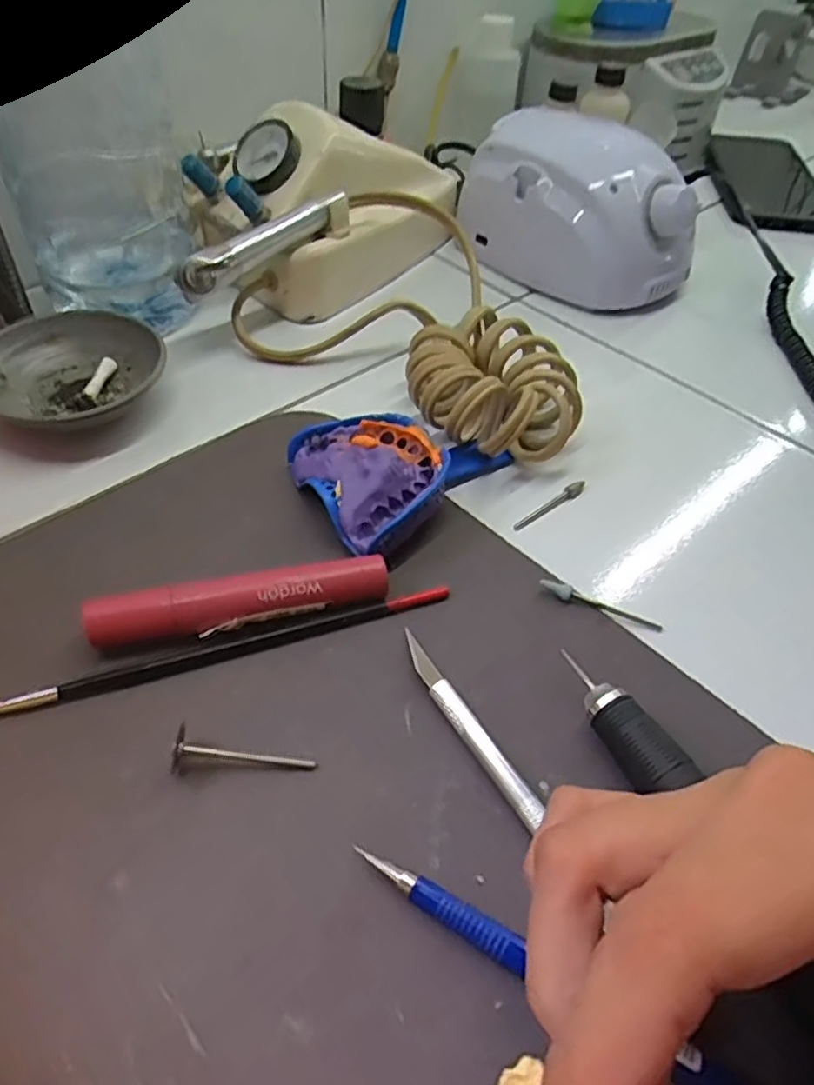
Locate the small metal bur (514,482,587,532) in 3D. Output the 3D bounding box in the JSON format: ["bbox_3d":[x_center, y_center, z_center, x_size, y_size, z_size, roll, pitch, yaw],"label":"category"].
[{"bbox_3d":[0.065,-0.016,0.308,0.044,0.007,0.007,-32,57,-28],"label":"small metal bur"}]

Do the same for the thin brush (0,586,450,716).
[{"bbox_3d":[-0.066,0.038,0.244,0.170,0.005,0.007,-13,50,-15],"label":"thin brush"}]

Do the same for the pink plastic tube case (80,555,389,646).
[{"bbox_3d":[-0.059,0.023,0.249,0.105,0.018,0.014,-9,49,-12],"label":"pink plastic tube case"}]

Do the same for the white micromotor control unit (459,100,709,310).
[{"bbox_3d":[0.106,-0.213,0.434,0.079,0.080,0.135,-28,55,-26],"label":"white micromotor control unit"}]

